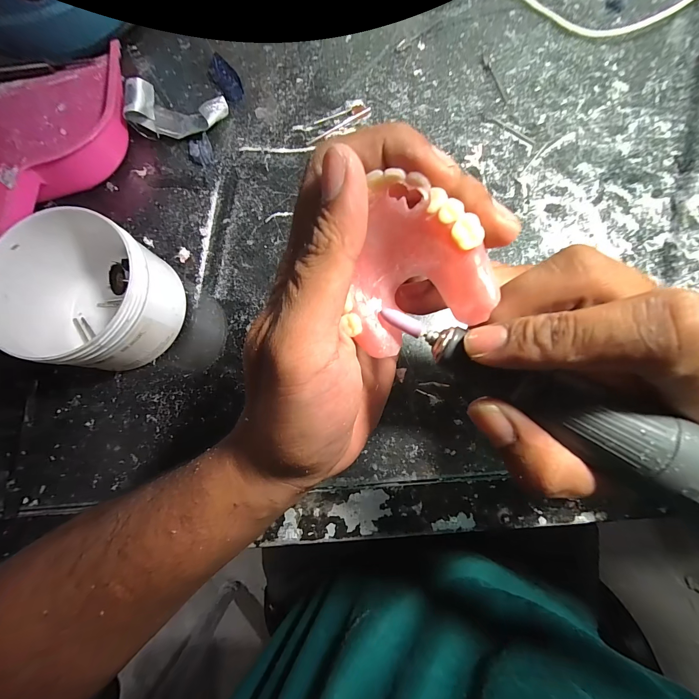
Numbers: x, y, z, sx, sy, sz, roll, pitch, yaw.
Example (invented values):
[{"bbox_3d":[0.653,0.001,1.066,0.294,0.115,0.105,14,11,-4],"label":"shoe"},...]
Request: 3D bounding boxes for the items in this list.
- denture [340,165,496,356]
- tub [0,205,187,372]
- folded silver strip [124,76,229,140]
[{"bbox_3d":[0.020,-0.029,0.112,0.049,0.023,0.051,-16,106,41],"label":"denture"},{"bbox_3d":[-0.163,-0.032,0.209,0.086,0.061,0.084,0,80,2],"label":"tub"},{"bbox_3d":[-0.136,-0.189,0.252,0.069,0.028,0.030,5,81,3],"label":"folded silver strip"}]

